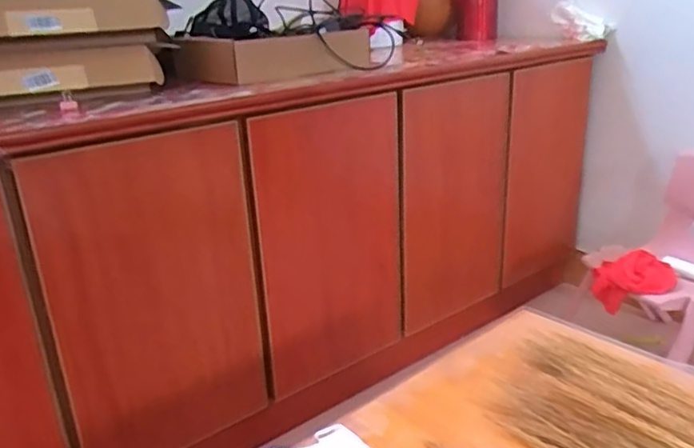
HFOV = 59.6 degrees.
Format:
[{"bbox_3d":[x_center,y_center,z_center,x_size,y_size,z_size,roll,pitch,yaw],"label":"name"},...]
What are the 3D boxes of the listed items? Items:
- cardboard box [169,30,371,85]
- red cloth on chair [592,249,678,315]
[{"bbox_3d":[-0.143,-0.325,1.167,0.199,0.072,0.341,16,28,42],"label":"cardboard box"},{"bbox_3d":[0.644,0.130,1.367,0.168,0.108,0.132,9,24,30],"label":"red cloth on chair"}]

